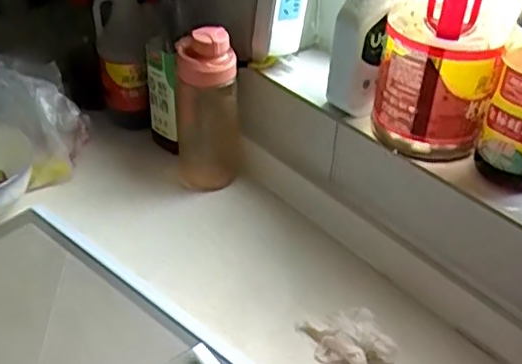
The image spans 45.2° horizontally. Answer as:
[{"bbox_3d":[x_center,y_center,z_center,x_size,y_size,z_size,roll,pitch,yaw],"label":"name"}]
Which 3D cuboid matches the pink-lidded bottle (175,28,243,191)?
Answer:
[{"bbox_3d":[-0.063,-0.085,0.742,0.079,0.197,0.062,-4,37,-7],"label":"pink-lidded bottle"}]

